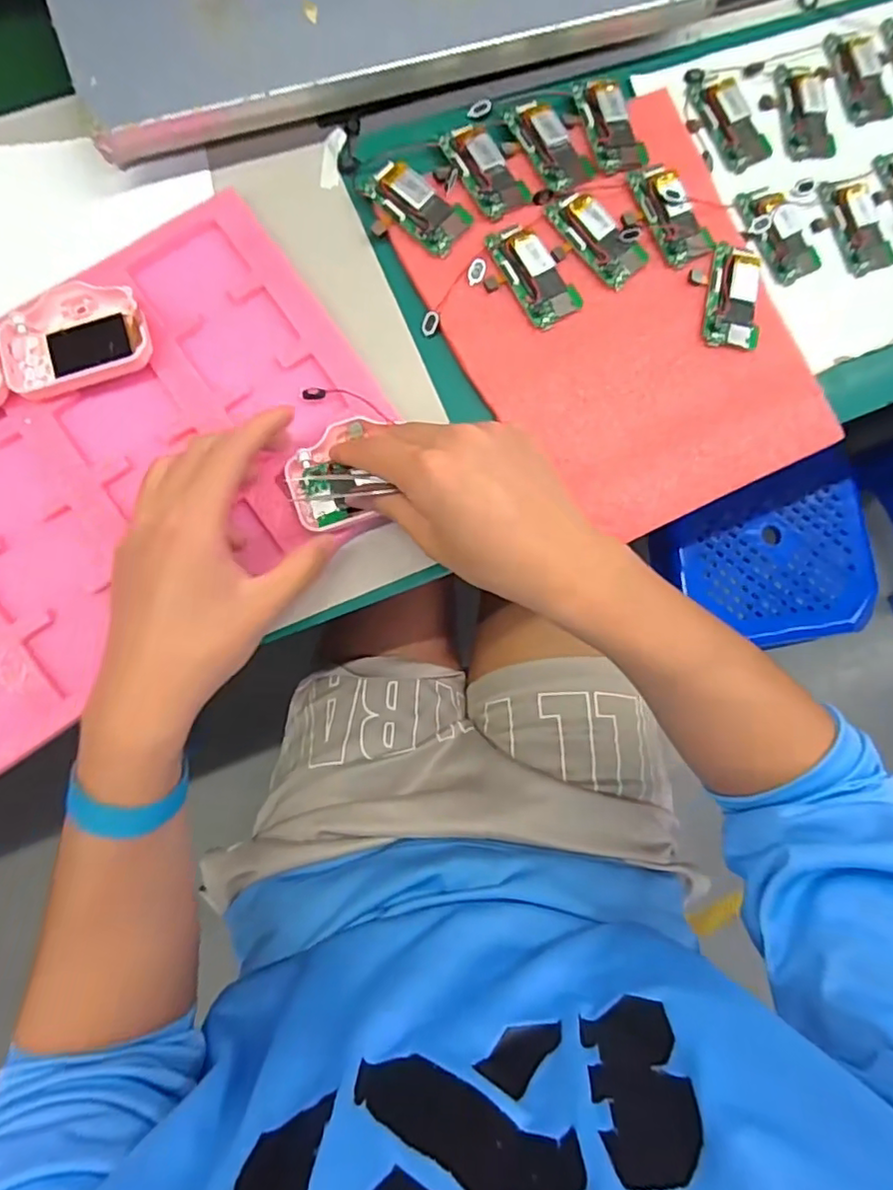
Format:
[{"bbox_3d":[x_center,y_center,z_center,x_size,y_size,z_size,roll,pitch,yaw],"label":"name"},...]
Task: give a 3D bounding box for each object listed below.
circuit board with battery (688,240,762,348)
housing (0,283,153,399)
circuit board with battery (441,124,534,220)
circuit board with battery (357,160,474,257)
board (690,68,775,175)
[{"bbox_3d":[0.191,-0.206,0.405,0.044,0.012,0.072,4,83,-4],"label":"circuit board with battery"},{"bbox_3d":[-0.223,-0.156,0.358,0.084,0.019,0.059,-16,85,-7],"label":"housing"},{"bbox_3d":[0.025,-0.288,0.399,0.036,0.005,0.067,-31,87,-8],"label":"circuit board with battery"},{"bbox_3d":[-0.025,-0.256,0.393,0.075,0.012,0.045,35,82,0],"label":"circuit board with battery"},{"bbox_3d":[0.206,-0.345,0.428,0.041,0.004,0.071,-29,86,-8],"label":"board"}]

